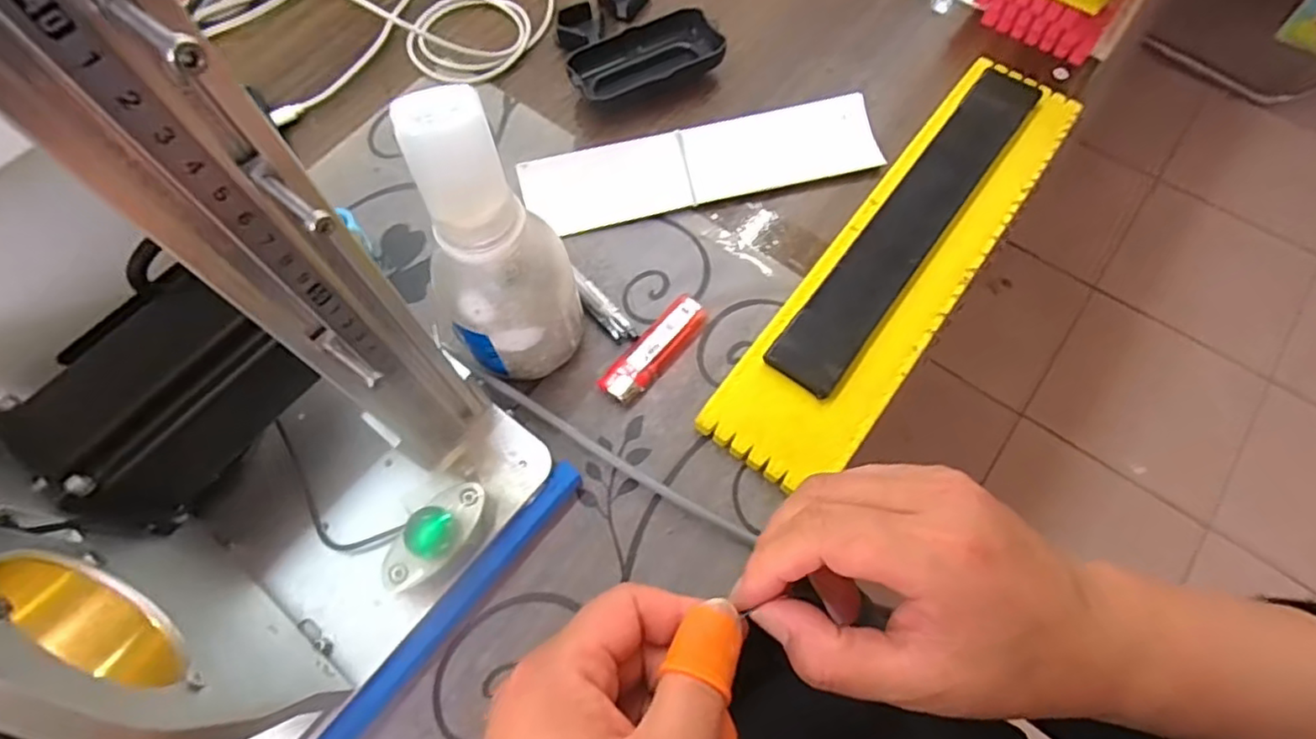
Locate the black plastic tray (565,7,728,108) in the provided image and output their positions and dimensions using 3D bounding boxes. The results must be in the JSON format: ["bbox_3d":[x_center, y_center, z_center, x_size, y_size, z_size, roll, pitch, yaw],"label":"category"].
[{"bbox_3d":[-0.010,-0.226,0.471,0.110,0.024,0.050,-23,68,-8],"label":"black plastic tray"}]

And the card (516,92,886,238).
[{"bbox_3d":[0.031,-0.140,0.438,0.239,0.015,0.054,-14,67,-5],"label":"card"}]

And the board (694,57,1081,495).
[{"bbox_3d":[0.157,-0.076,0.404,0.084,0.021,0.342,34,71,15],"label":"board"}]

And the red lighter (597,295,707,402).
[{"bbox_3d":[-0.001,-0.013,0.386,0.023,0.010,0.079,37,72,16],"label":"red lighter"}]

